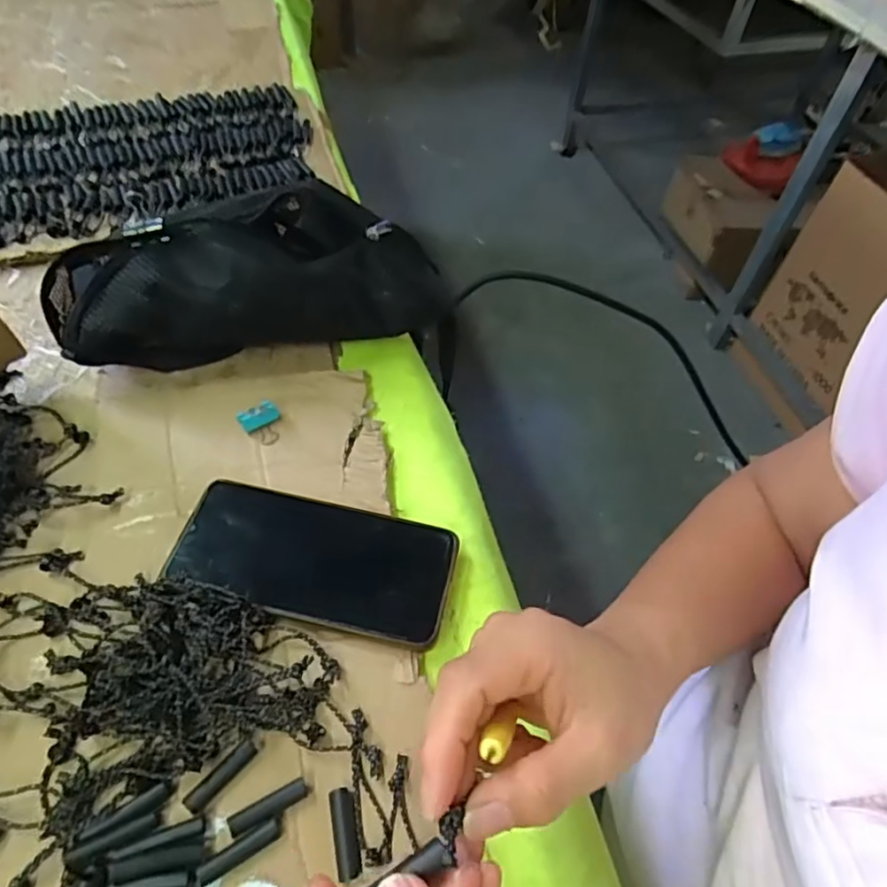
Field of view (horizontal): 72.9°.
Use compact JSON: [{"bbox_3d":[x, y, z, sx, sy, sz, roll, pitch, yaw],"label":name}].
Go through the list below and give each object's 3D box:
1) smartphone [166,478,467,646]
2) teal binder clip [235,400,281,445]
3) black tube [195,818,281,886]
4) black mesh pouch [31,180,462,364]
[{"bbox_3d":[-0.076,0.068,0.358,0.160,0.014,0.075,11,54,6],"label":"smartphone"},{"bbox_3d":[-0.126,-0.015,0.420,0.027,0.011,0.034,-32,61,-23],"label":"teal binder clip"},{"bbox_3d":[-0.093,0.185,0.273,0.038,0.007,0.009,-25,58,-19],"label":"black tube"},{"bbox_3d":[-0.139,-0.119,0.441,0.278,0.098,0.083,-11,55,-11],"label":"black mesh pouch"}]

